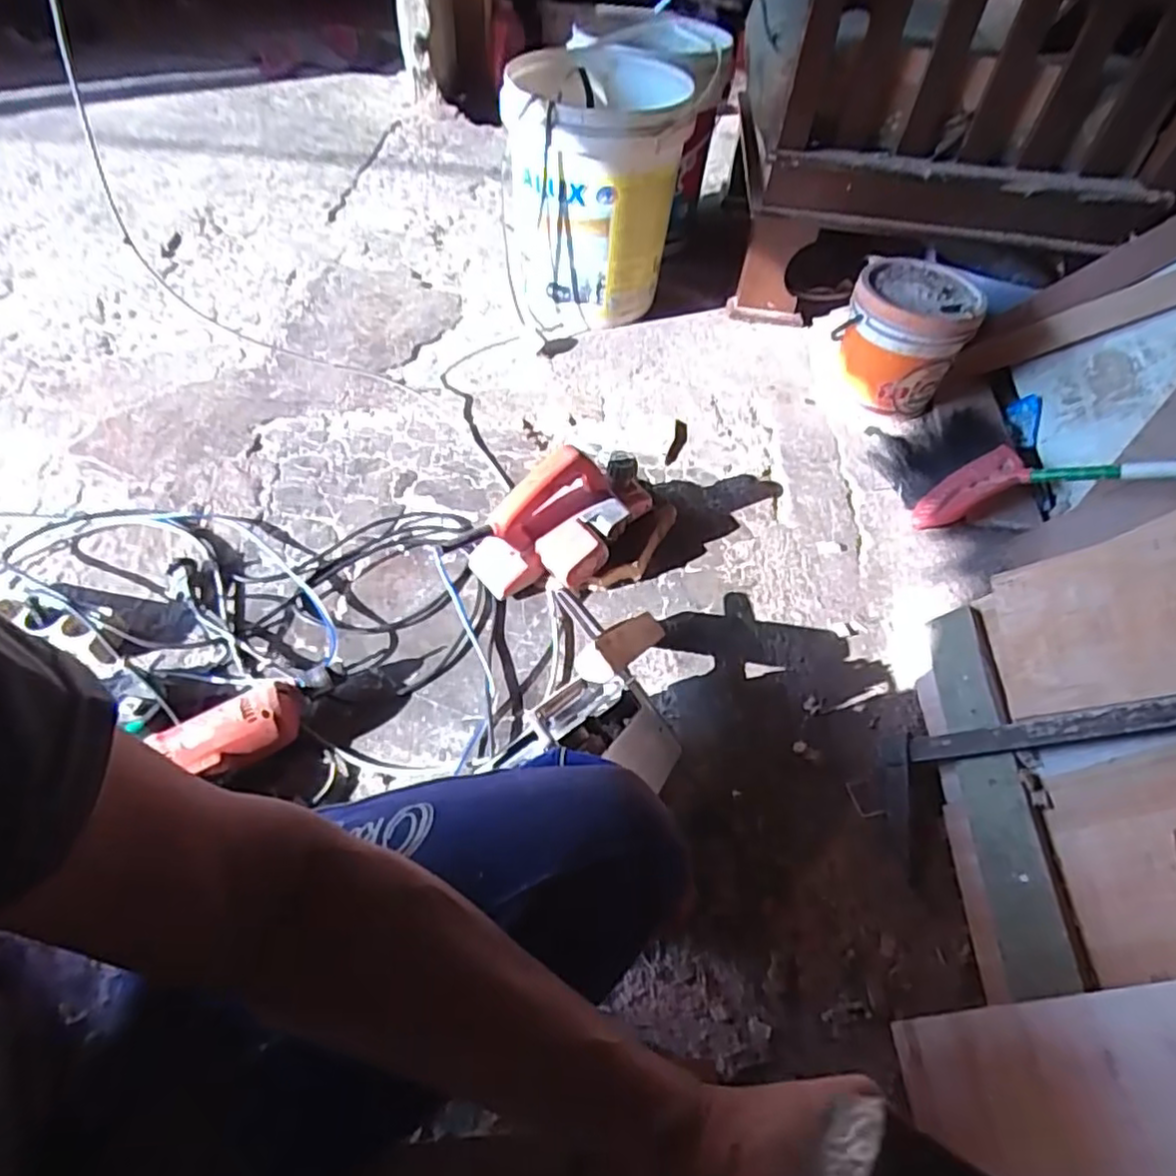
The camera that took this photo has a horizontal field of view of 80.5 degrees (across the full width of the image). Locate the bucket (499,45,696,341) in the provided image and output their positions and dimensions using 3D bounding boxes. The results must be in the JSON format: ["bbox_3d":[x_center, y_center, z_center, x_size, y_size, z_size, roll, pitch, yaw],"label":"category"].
[{"bbox_3d":[0.010,-0.725,1.302,0.304,0.384,0.334,4,51,-1],"label":"bucket"}]

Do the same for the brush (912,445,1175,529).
[{"bbox_3d":[0.679,-0.166,0.992,0.386,0.027,0.154,-7,44,30],"label":"brush"}]

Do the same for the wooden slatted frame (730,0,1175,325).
[{"bbox_3d":[0.670,-0.721,1.179,0.720,0.591,0.125,6,41,2],"label":"wooden slatted frame"}]

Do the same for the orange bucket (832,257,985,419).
[{"bbox_3d":[0.540,-0.426,1.199,0.200,0.196,0.193,2,51,-2],"label":"orange bucket"}]

